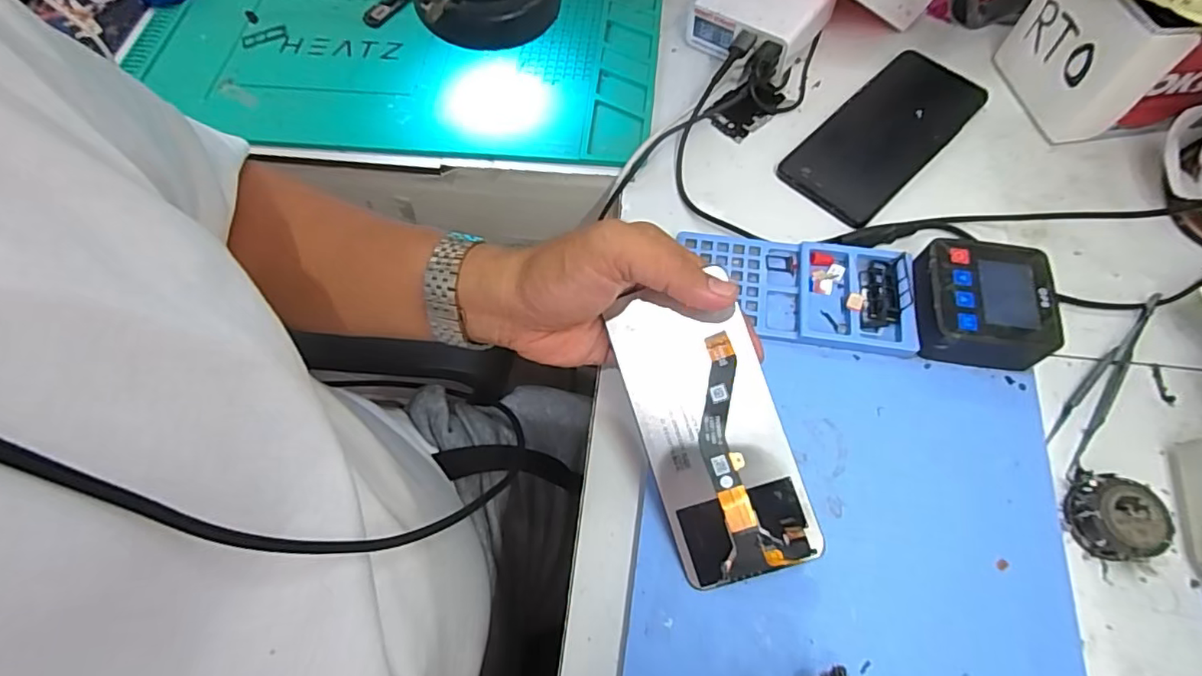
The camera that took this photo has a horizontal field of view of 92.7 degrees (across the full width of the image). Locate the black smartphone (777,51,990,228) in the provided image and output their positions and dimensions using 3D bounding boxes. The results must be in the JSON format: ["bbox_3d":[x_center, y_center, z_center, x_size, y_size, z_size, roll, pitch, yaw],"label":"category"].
[{"bbox_3d":[0.212,-0.153,0.429,0.173,0.010,0.076,-42,71,-17],"label":"black smartphone"}]

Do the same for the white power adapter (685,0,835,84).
[{"bbox_3d":[0.128,-0.261,0.461,0.090,0.041,0.087,39,71,18],"label":"white power adapter"}]

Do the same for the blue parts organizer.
[{"bbox_3d":[0.123,-0.031,0.364,0.138,0.014,0.070,8,65,5],"label":"blue parts organizer"}]

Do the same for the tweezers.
[{"bbox_3d":[0.302,0.024,0.342,0.021,0.008,0.134,38,71,17],"label":"tweezers"}]

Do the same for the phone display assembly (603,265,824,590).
[{"bbox_3d":[0.058,0.049,0.301,0.071,0.009,0.147,-19,84,6],"label":"phone display assembly"}]

